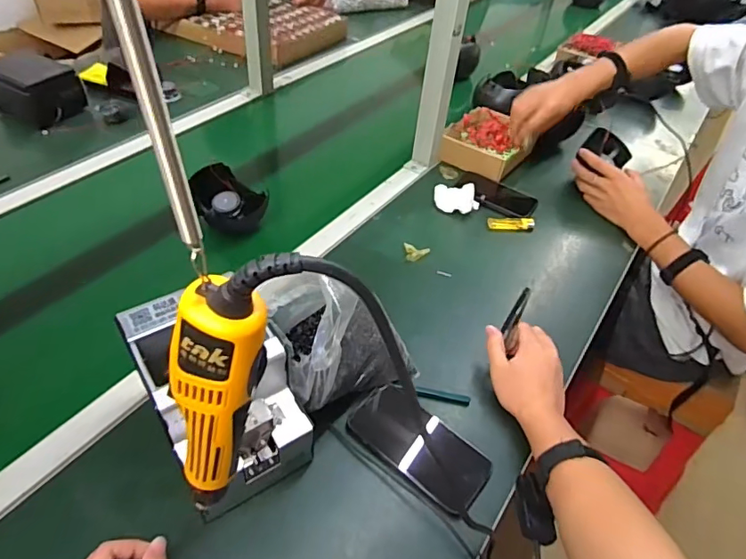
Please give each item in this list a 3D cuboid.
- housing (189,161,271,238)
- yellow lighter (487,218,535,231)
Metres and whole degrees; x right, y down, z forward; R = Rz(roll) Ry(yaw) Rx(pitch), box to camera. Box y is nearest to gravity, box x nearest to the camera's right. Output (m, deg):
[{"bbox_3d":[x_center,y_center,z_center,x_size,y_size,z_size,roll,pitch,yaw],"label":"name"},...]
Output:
[{"bbox_3d":[-0.234,-0.125,0.806,0.110,0.072,0.092,34,51,25],"label":"housing"},{"bbox_3d":[0.239,-0.096,0.879,0.078,0.019,0.024,6,45,0],"label":"yellow lighter"}]

